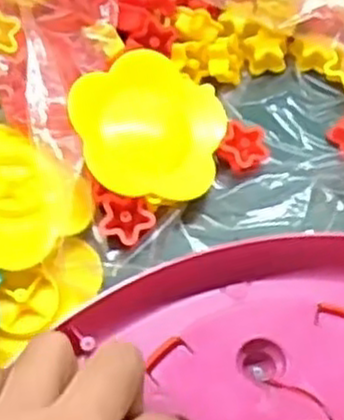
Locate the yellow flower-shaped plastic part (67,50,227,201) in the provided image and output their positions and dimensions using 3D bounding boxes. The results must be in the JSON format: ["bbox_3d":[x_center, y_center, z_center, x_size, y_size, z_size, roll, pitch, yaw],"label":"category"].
[{"bbox_3d":[-0.010,-0.043,0.388,0.074,0.023,0.076,1,65,-1],"label":"yellow flower-shaped plastic part"}]

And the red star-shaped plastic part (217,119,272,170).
[{"bbox_3d":[0.039,-0.033,0.400,0.024,0.011,0.027,23,67,9],"label":"red star-shaped plastic part"}]

